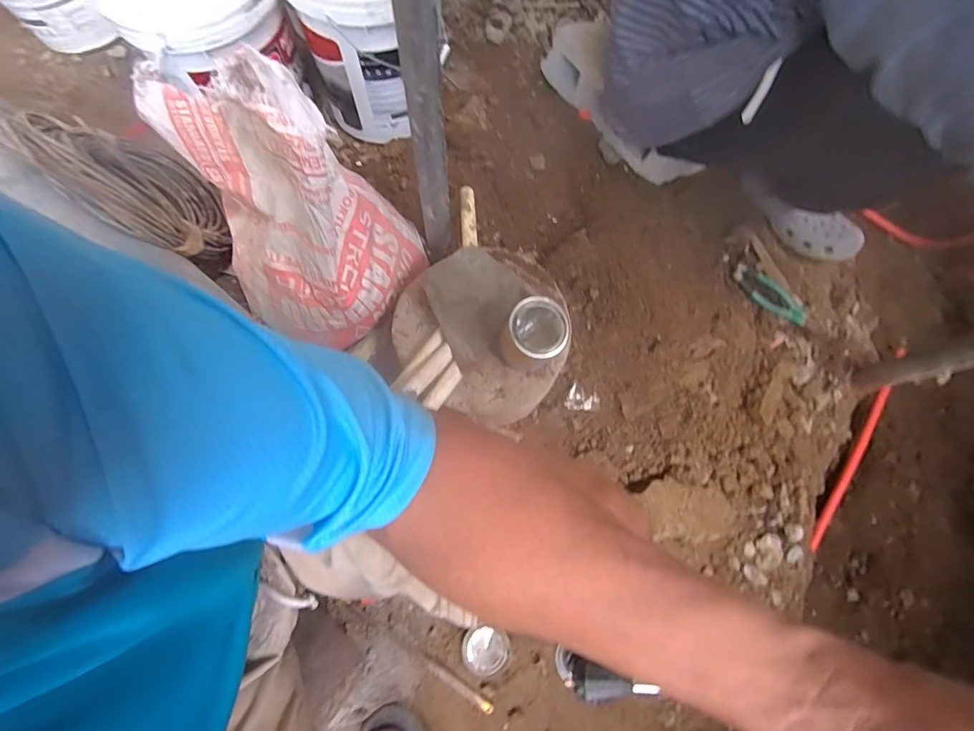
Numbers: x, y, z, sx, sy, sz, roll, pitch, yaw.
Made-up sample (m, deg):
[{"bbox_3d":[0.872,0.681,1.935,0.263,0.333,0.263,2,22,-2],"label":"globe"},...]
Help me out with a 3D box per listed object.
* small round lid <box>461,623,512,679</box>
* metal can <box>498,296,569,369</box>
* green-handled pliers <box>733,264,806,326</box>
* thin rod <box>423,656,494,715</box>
[{"bbox_3d":[-0.002,0.450,0.692,0.075,0.008,0.066,25,89,6],"label":"small round lid"},{"bbox_3d":[0.063,-0.036,0.616,0.078,0.094,0.081,0,74,1],"label":"metal can"},{"bbox_3d":[0.533,-0.136,0.838,0.166,0.025,0.068,34,77,-4],"label":"green-handled pliers"},{"bbox_3d":[-0.046,0.495,0.686,0.129,0.014,0.016,34,77,10],"label":"thin rod"}]

